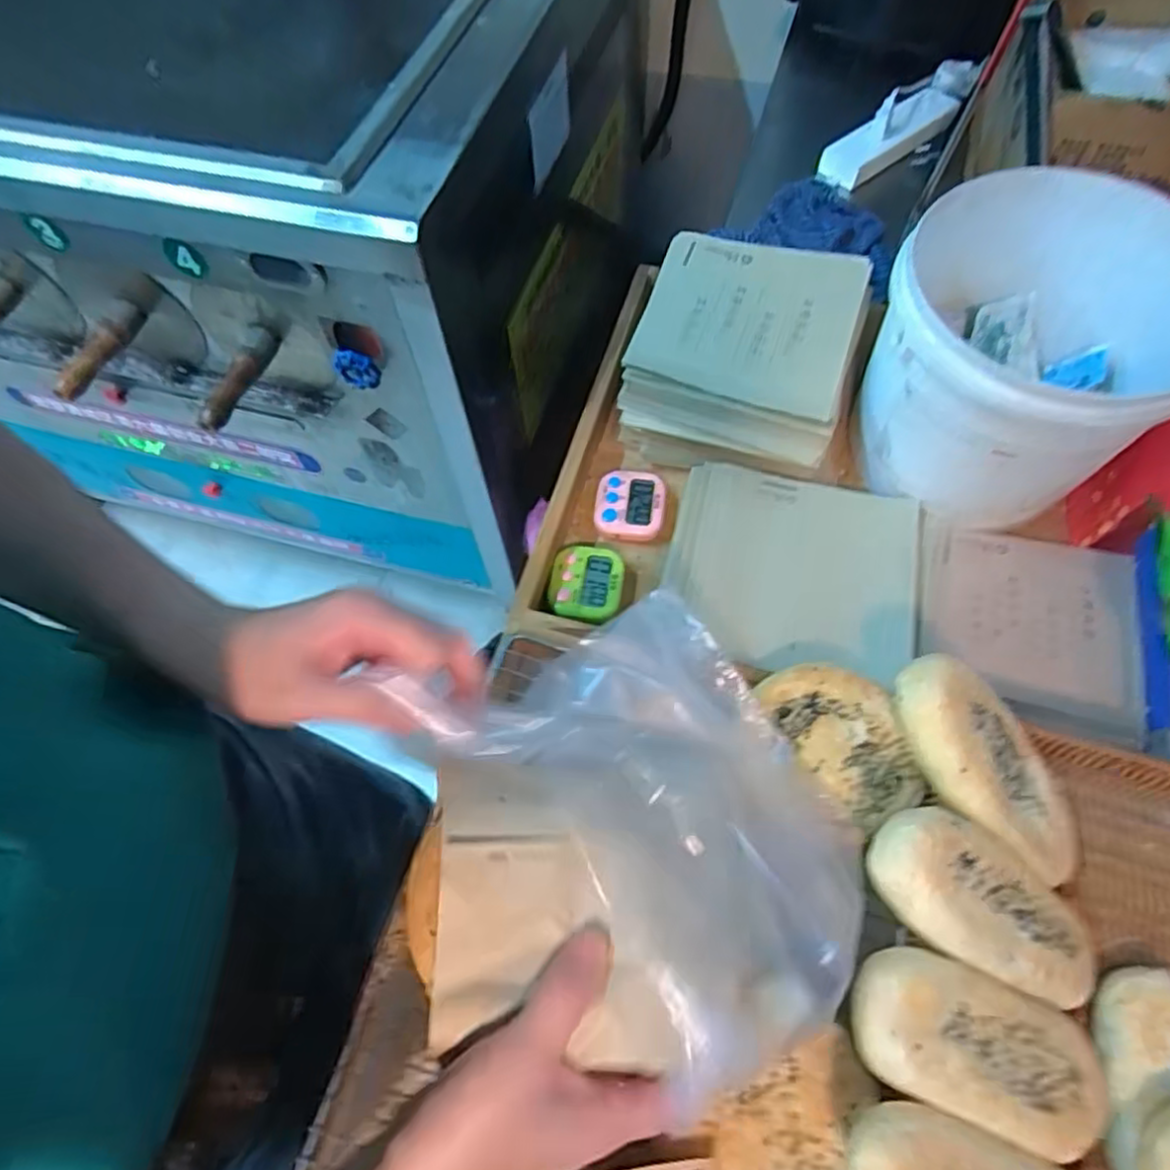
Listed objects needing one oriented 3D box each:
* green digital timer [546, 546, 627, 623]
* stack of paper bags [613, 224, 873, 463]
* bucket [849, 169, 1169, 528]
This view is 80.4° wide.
[{"bbox_3d":[0.000,0.000,0.568,0.059,0.013,0.065,12,64,9],"label":"green digital timer"},{"bbox_3d":[0.137,-0.203,0.611,0.179,0.094,0.187,17,65,11],"label":"stack of paper bags"},{"bbox_3d":[0.332,-0.164,0.535,0.200,0.173,0.201,35,69,19],"label":"bucket"}]

